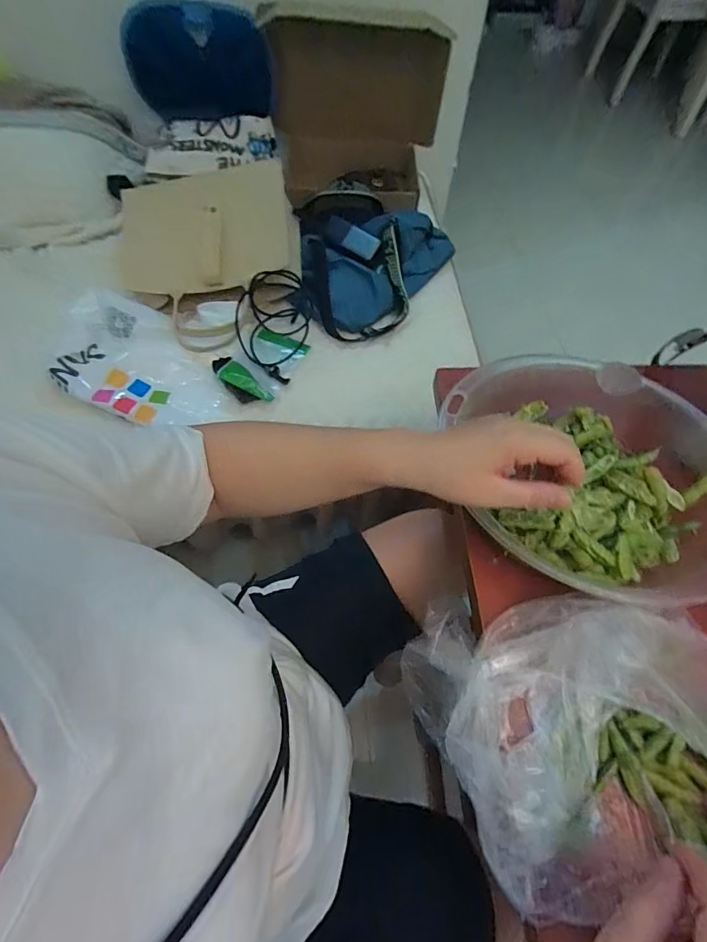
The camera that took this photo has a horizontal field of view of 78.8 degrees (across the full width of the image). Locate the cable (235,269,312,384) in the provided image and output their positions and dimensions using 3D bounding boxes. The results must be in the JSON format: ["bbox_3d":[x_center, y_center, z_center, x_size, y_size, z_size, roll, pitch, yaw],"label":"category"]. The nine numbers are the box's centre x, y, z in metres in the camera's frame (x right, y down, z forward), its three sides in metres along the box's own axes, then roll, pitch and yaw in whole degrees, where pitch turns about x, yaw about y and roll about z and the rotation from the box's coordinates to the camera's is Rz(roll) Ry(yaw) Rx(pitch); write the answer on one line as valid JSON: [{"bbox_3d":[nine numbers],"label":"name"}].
[{"bbox_3d":[-0.156,-0.286,0.832,0.150,0.088,0.200,-3,61,-3],"label":"cable"}]

